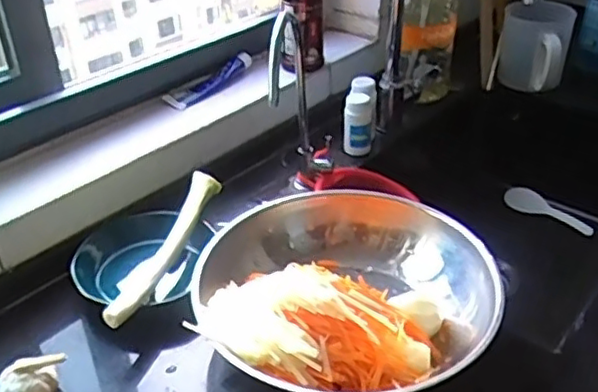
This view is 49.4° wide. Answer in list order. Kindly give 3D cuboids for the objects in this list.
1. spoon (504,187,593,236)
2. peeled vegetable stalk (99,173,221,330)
[{"bbox_3d":[0.474,0.024,1.228,0.167,0.016,0.058,20,40,29],"label":"spoon"},{"bbox_3d":[-0.157,0.057,0.778,0.036,0.029,0.267,7,35,13],"label":"peeled vegetable stalk"}]

